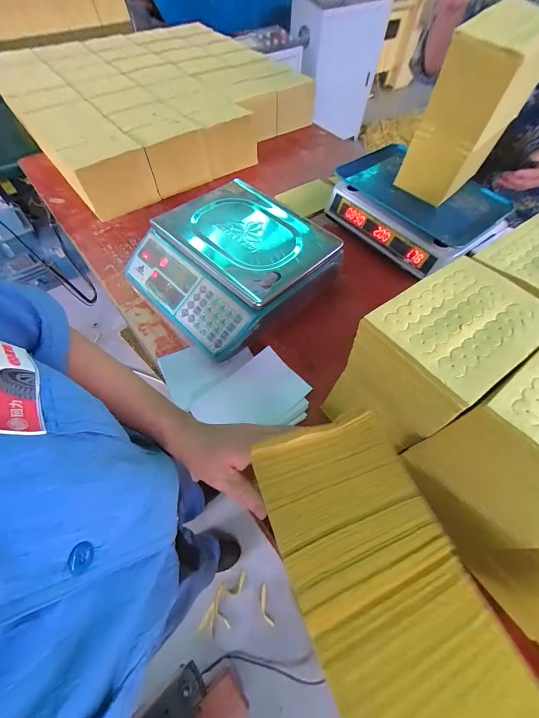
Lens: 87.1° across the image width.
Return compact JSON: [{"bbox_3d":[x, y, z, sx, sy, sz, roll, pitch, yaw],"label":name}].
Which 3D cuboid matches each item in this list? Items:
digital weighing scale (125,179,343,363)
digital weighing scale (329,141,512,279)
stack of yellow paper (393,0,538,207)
[{"bbox_3d":[-0.071,-0.186,0.542,0.312,0.090,0.307,41,67,19],"label":"digital weighing scale"},{"bbox_3d":[0.345,-0.373,0.691,0.292,0.092,0.342,-36,67,-20],"label":"digital weighing scale"},{"bbox_3d":[0.381,-0.463,0.548,0.131,0.250,0.154,40,67,19],"label":"stack of yellow paper"}]

